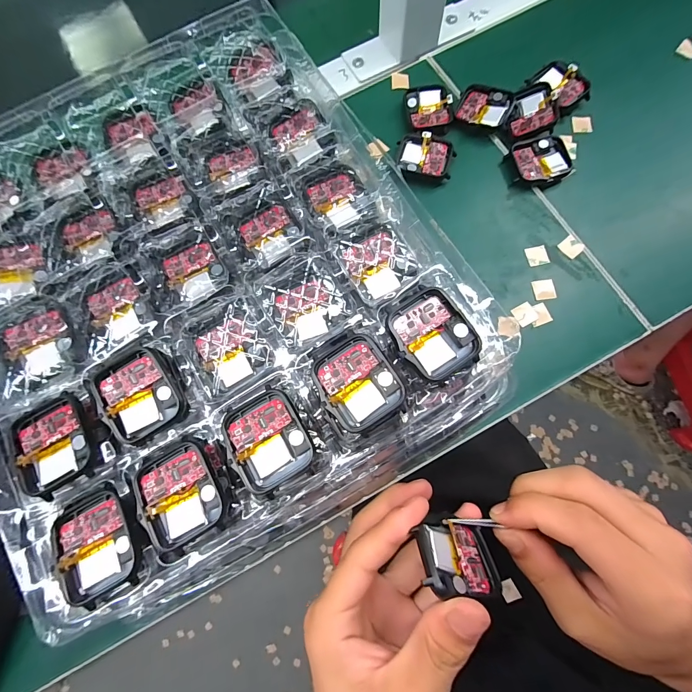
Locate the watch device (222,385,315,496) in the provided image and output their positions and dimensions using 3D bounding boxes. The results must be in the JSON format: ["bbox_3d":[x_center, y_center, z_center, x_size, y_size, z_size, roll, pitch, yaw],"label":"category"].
[{"bbox_3d":[-0.039,0.047,0.173,0.038,0.014,0.045,-28,79,-5],"label":"watch device"}]

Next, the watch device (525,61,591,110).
[{"bbox_3d":[0.178,-0.217,0.285,0.038,0.011,0.044,-32,77,-5],"label":"watch device"}]

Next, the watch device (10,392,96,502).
[{"bbox_3d":[-0.151,0.051,0.177,0.037,0.006,0.047,-27,76,-4],"label":"watch device"}]

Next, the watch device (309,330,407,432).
[{"bbox_3d":[0.005,0.018,0.178,0.037,0.017,0.048,-30,79,-5],"label":"watch device"}]

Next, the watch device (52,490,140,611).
[{"bbox_3d":[-0.120,0.096,0.165,0.037,0.007,0.046,-29,77,-4],"label":"watch device"}]

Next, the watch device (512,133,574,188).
[{"bbox_3d":[0.155,-0.149,0.274,0.041,0.011,0.043,-14,76,0],"label":"watch device"}]

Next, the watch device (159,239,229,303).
[{"bbox_3d":[-0.091,-0.047,0.207,0.033,0.008,0.038,-30,77,-4],"label":"watch device"}]

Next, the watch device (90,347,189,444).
[{"bbox_3d":[-0.108,0.024,0.181,0.041,0.006,0.045,-29,77,-4],"label":"watch device"}]

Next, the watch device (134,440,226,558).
[{"bbox_3d":[-0.081,0.073,0.168,0.037,0.006,0.046,-31,77,-5],"label":"watch device"}]

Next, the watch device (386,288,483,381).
[{"bbox_3d":[0.045,-0.006,0.176,0.037,0.008,0.044,-29,79,-5],"label":"watch device"}]

